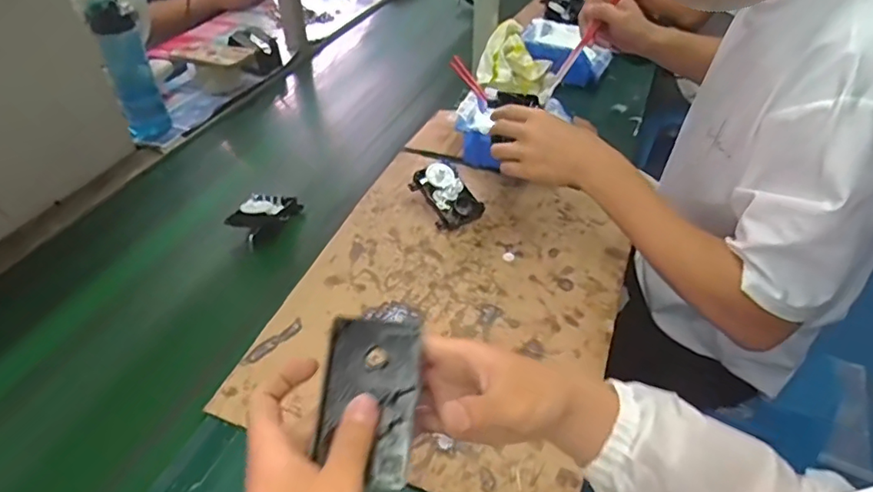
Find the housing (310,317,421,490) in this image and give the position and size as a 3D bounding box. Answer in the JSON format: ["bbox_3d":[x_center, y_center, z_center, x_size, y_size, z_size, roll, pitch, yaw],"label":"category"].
[{"bbox_3d":[-0.044,0.096,0.350,0.064,0.018,0.101,6,63,2],"label":"housing"}]

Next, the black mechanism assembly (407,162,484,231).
[{"bbox_3d":[0.016,-0.074,0.758,0.077,0.057,0.090,-23,46,-23],"label":"black mechanism assembly"}]

